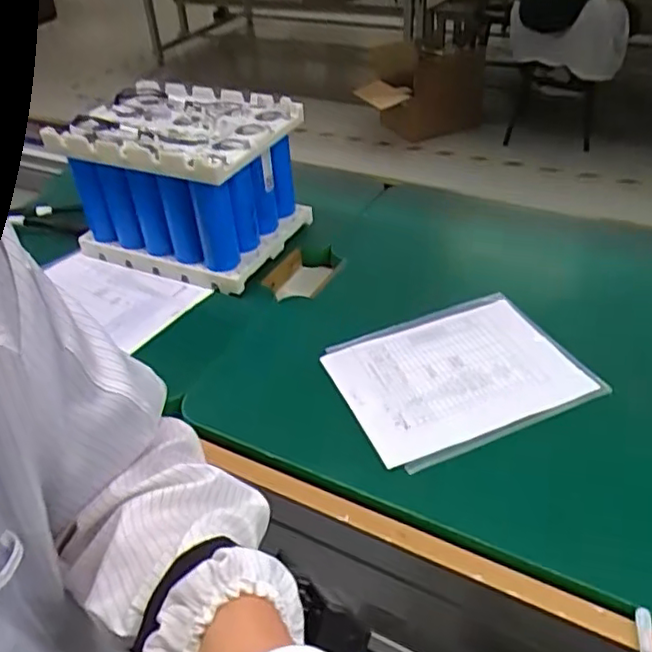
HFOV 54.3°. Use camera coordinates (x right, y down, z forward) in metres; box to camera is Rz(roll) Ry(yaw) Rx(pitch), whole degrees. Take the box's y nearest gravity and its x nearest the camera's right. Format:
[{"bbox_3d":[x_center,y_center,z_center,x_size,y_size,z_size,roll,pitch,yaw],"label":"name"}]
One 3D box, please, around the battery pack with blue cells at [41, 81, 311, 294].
[{"bbox_3d":[-0.163,-0.168,0.739,0.226,0.150,0.171,13,42,21],"label":"battery pack with blue cells"}]

